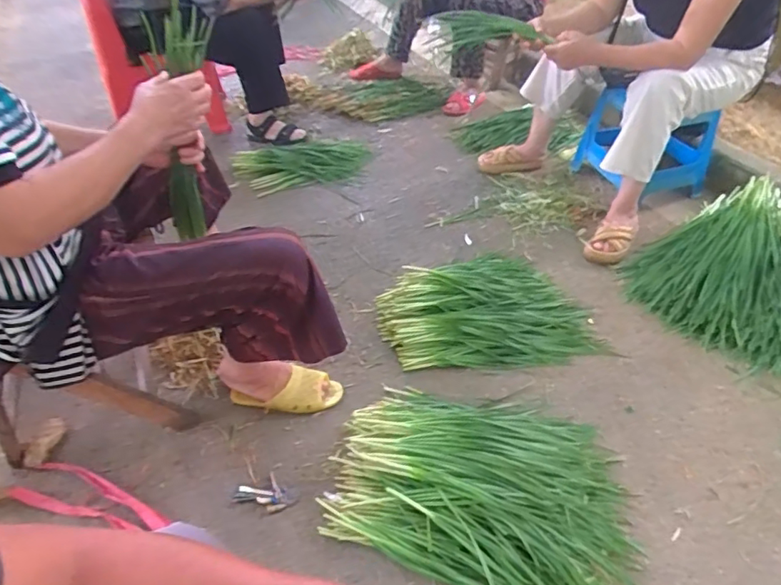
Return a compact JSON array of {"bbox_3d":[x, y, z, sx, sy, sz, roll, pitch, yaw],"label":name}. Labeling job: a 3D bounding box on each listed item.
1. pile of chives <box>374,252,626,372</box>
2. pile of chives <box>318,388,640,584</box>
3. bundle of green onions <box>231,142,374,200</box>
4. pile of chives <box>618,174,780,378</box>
[{"bbox_3d":[0.226,-0.005,1.303,0.521,0.139,0.388,-7,43,-5],"label":"pile of chives"},{"bbox_3d":[0.170,0.338,0.969,0.536,0.093,0.387,13,45,16],"label":"pile of chives"},{"bbox_3d":[-0.292,-0.456,1.863,0.472,0.052,0.288,-16,45,-15],"label":"bundle of green onions"},{"bbox_3d":[0.889,-0.067,1.307,0.450,0.203,0.486,-27,48,-24],"label":"pile of chives"}]

